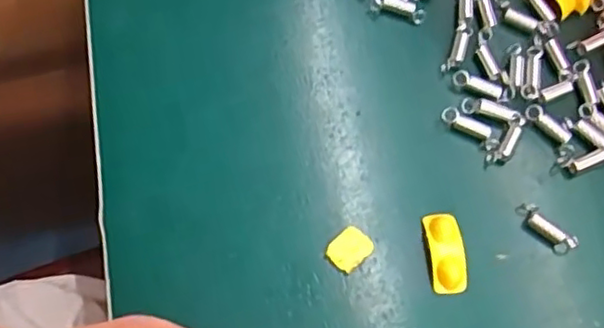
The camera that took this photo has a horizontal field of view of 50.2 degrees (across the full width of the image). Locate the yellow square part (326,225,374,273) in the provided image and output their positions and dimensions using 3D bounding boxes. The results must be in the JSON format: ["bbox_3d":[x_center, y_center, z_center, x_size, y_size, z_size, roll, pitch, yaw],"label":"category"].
[{"bbox_3d":[0.020,0.035,0.266,0.018,0.004,0.014,-42,79,-18],"label":"yellow square part"}]

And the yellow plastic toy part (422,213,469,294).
[{"bbox_3d":[0.060,0.037,0.267,0.014,0.007,0.033,-4,70,-8],"label":"yellow plastic toy part"}]

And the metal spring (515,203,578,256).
[{"bbox_3d":[0.104,0.027,0.275,0.008,0.008,0.028,-40,78,-18],"label":"metal spring"}]

